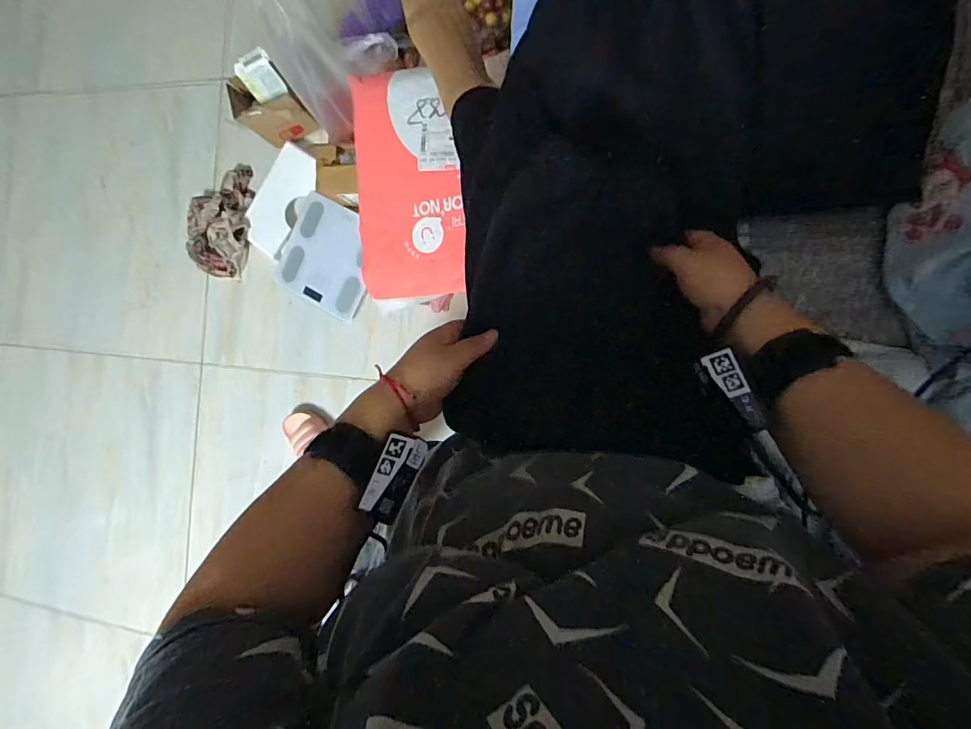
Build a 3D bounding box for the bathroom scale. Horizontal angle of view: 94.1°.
[{"bbox_3d":[-0.410,-0.275,1.147,0.272,0.036,0.262,29,96,12],"label":"bathroom scale"}]

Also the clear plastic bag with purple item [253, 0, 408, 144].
[{"bbox_3d":[-0.293,-0.687,0.905,0.200,0.225,0.363,5,91,13],"label":"clear plastic bag with purple item"}]

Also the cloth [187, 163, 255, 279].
[{"bbox_3d":[-0.706,-0.390,1.202,0.175,0.062,0.305,7,91,13],"label":"cloth"}]

